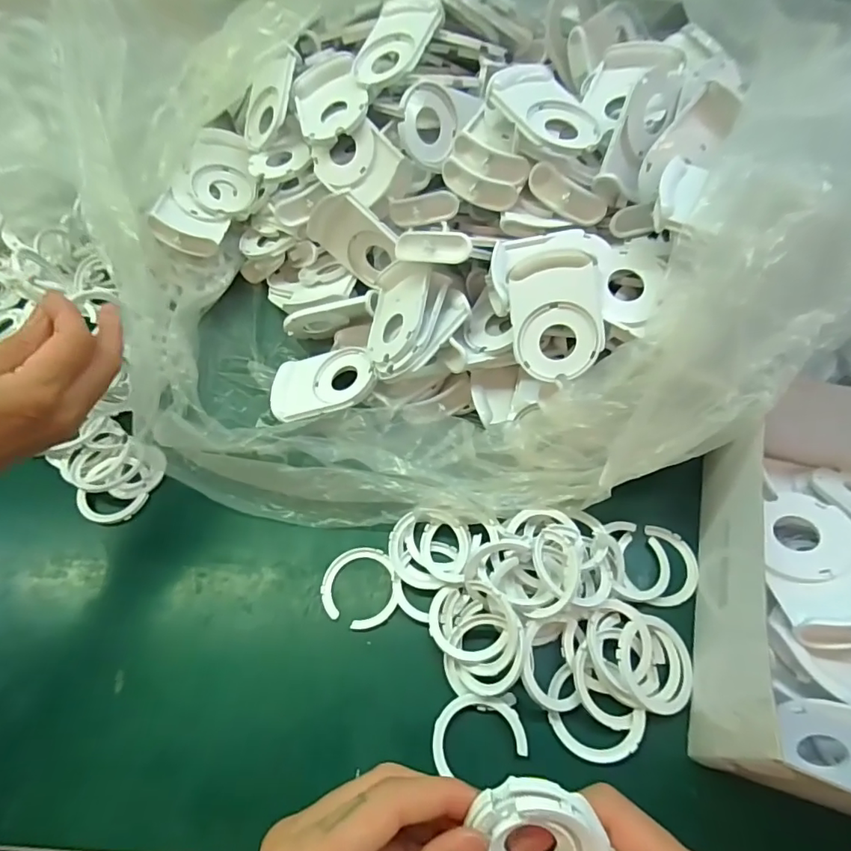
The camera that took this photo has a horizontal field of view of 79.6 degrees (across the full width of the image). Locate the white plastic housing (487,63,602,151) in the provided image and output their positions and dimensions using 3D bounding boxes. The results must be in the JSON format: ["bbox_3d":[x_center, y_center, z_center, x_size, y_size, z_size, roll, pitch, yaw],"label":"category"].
[{"bbox_3d":[0.085,-0.218,0.356,0.060,0.014,0.082,-34,79,-24],"label":"white plastic housing"}]

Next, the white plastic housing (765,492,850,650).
[{"bbox_3d":[0.210,0.072,0.272,0.055,0.020,0.082,-8,58,0],"label":"white plastic housing"}]

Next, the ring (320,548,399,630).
[{"bbox_3d":[-0.043,0.105,0.330,0.049,0.006,0.051,-2,58,3],"label":"ring"}]

